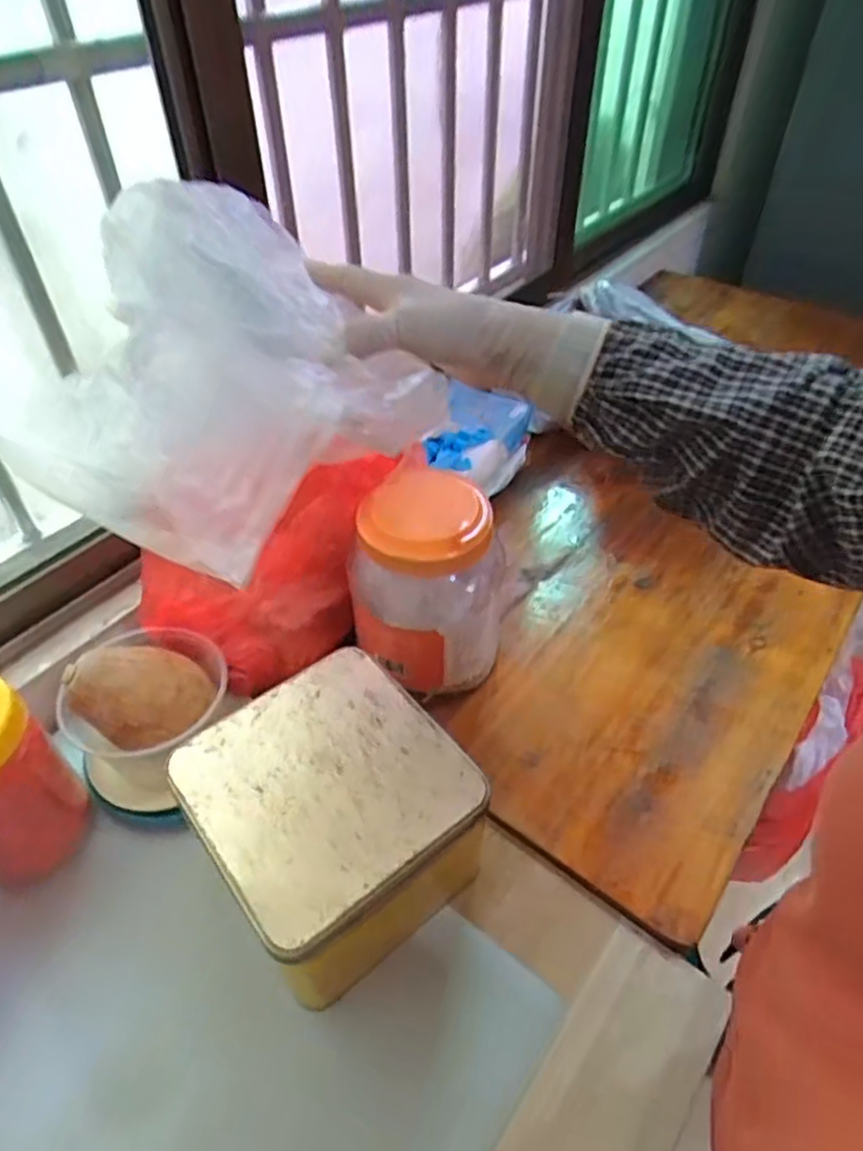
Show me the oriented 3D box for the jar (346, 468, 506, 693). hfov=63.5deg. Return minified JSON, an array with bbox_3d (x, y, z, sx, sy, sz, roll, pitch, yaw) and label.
[{"bbox_3d":[-0.002,0.012,0.641,0.142,0.179,0.115,-4,46,-3],"label":"jar"}]

